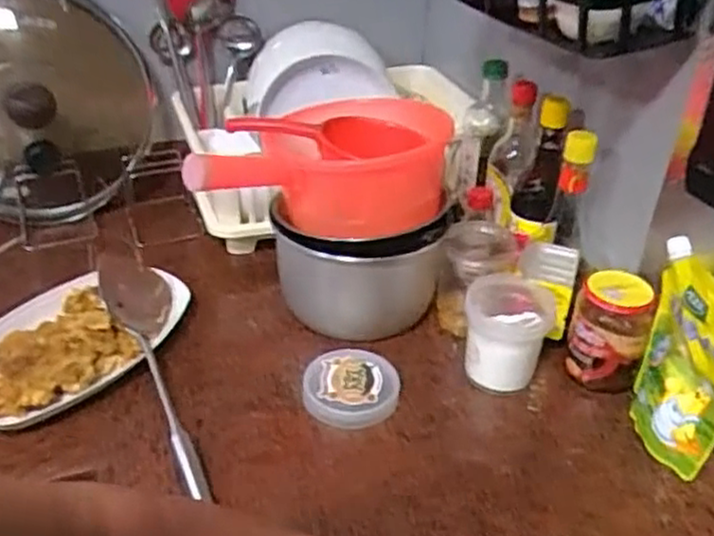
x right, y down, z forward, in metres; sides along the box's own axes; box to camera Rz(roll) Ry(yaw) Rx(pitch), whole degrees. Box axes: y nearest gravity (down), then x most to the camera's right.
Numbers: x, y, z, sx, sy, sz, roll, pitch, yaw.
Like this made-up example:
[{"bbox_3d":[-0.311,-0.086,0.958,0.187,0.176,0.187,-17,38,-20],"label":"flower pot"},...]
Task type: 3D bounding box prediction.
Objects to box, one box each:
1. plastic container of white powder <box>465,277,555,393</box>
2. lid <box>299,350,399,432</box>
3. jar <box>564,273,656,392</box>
[{"bbox_3d":[0.175,0.076,0.816,0.105,0.097,0.091,7,33,9],"label":"plastic container of white powder"},{"bbox_3d":[-0.007,0.130,0.787,0.101,0.030,0.092,1,32,-1],"label":"lid"},{"bbox_3d":[0.275,0.075,0.794,0.077,0.133,0.061,9,33,12],"label":"jar"}]

